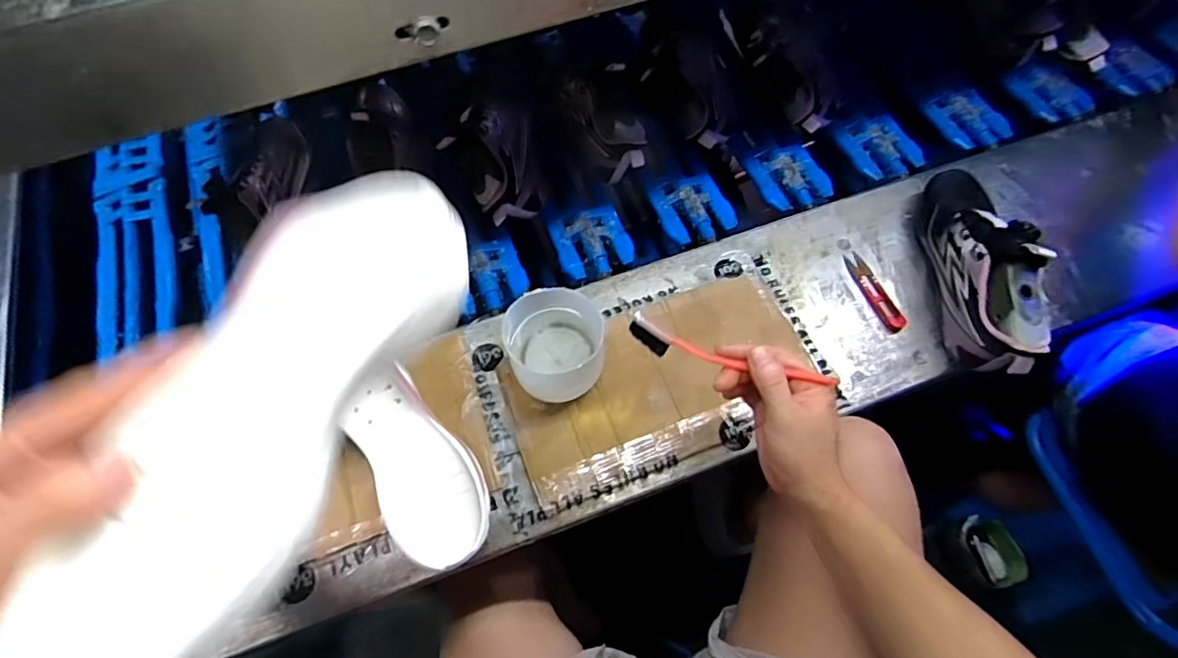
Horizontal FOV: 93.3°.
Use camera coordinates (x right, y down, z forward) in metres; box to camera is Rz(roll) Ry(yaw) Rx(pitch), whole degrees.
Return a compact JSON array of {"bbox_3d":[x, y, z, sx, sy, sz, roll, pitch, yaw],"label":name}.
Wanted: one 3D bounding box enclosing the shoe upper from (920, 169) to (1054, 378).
[{"bbox_3d":[0.416,-0.072,0.581,0.064,0.120,0.241,4,58,2],"label":"shoe upper"}]

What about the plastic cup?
[{"bbox_3d":[-0.031,0.017,0.551,0.091,0.077,0.098,0,76,1],"label":"plastic cup"}]

